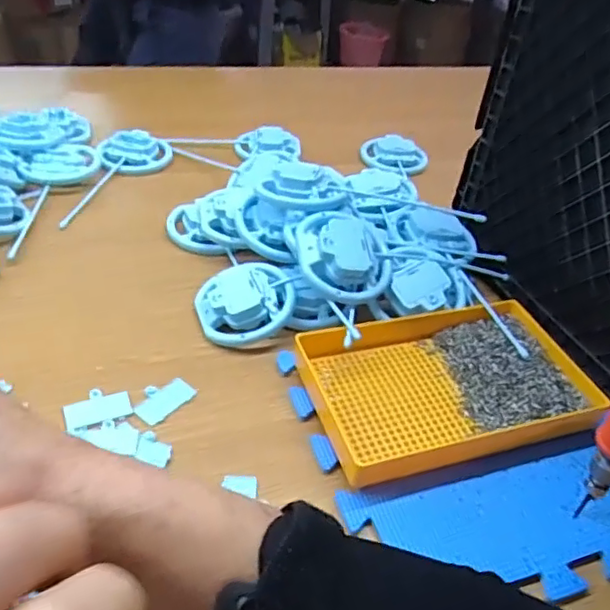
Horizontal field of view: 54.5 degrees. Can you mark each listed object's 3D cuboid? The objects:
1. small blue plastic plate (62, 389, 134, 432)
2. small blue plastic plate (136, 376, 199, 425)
[{"bbox_3d":[-0.175,0.086,0.500,0.053,0.004,0.037,-13,43,-24],"label":"small blue plastic plate"},{"bbox_3d":[-0.124,0.082,0.517,0.035,0.004,0.053,27,43,23],"label":"small blue plastic plate"}]

